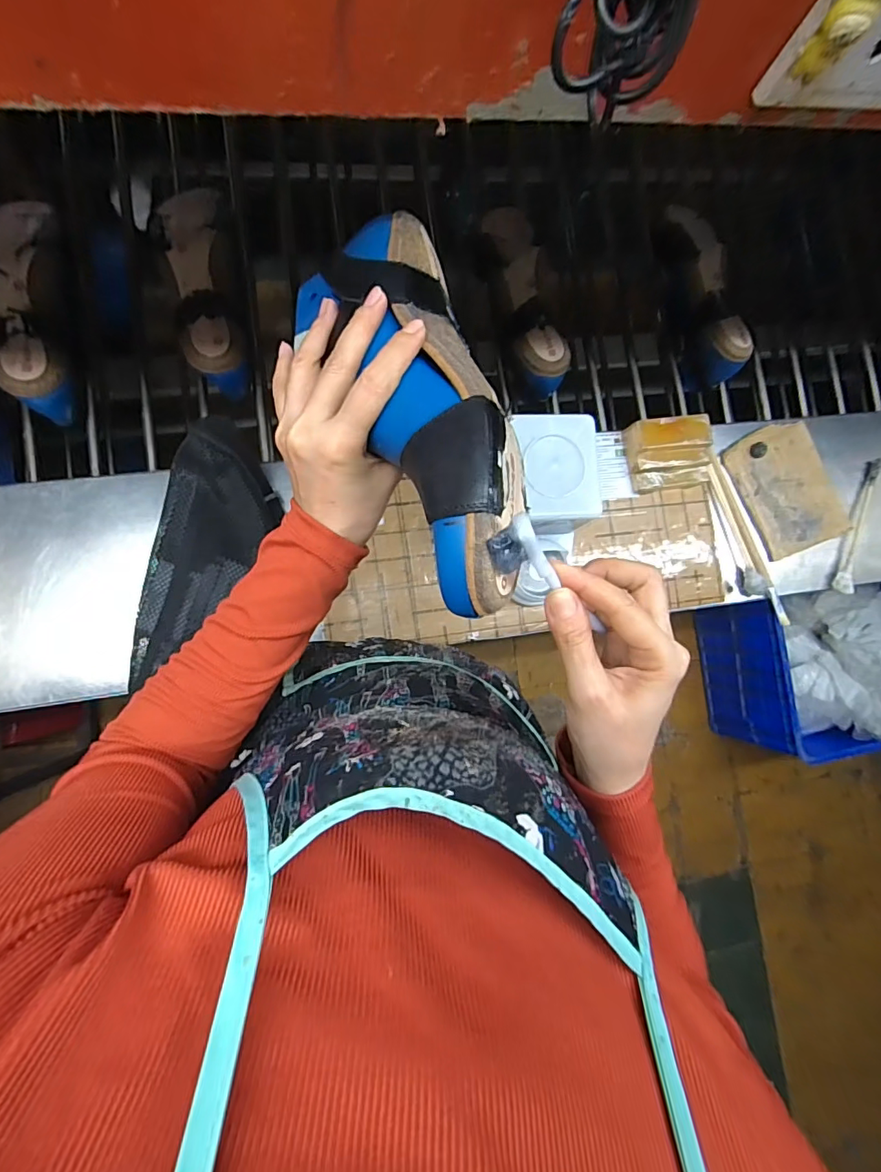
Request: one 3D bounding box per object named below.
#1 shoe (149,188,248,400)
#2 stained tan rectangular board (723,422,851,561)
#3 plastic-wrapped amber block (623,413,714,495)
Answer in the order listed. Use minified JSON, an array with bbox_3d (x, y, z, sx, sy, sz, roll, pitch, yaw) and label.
[{"bbox_3d":[-0.276,-0.347,0.572,0.074,0.073,0.256,-9,86,-8],"label":"shoe"},{"bbox_3d":[0.459,-0.130,0.645,0.133,0.009,0.162,-21,88,-9],"label":"stained tan rectangular board"},{"bbox_3d":[0.282,-0.163,0.603,0.101,0.043,0.082,-11,86,-8],"label":"plastic-wrapped amber block"}]

